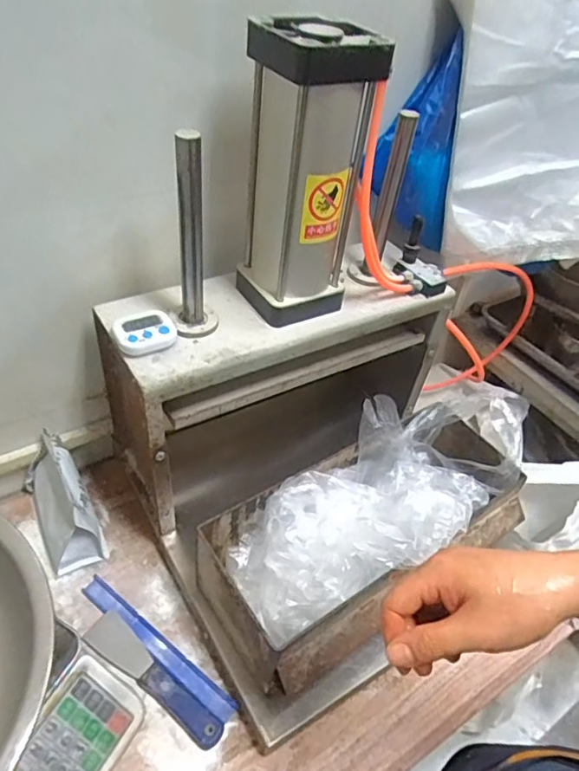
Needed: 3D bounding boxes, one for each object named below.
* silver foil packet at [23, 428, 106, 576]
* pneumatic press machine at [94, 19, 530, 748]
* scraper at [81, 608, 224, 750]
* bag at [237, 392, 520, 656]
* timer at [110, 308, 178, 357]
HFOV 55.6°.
[{"bbox_3d":[-0.330,0.168,0.796,0.080,0.108,0.168,-18,49,-25],"label":"silver foil packet"},{"bbox_3d":[0.071,-0.009,0.673,0.463,0.655,0.459,-20,50,-27],"label":"pneumatic press machine"},{"bbox_3d":[-0.170,0.359,0.682,0.216,0.021,0.044,31,48,23],"label":"scraper"},{"bbox_3d":[0.125,0.144,0.710,0.414,0.120,0.192,-29,54,-32],"label":"bag"},{"bbox_3d":[-0.172,-0.062,0.650,0.070,0.025,0.062,-12,47,-20],"label":"timer"}]

